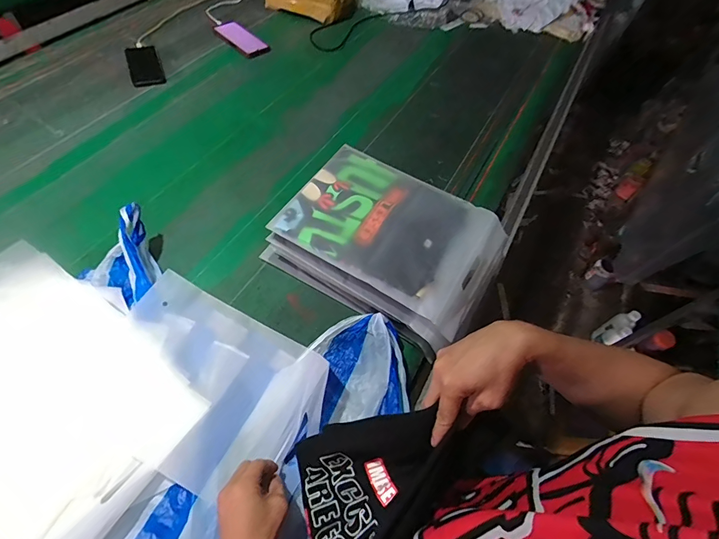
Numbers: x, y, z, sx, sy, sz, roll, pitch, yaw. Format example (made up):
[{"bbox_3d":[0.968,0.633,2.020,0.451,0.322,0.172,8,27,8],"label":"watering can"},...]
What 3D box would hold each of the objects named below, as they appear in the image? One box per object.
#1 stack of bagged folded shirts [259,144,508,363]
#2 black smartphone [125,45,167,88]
[{"bbox_3d":[0.049,-0.048,0.680,0.356,0.128,0.240,31,60,12],"label":"stack of bagged folded shirts"},{"bbox_3d":[-0.554,-0.528,0.984,0.079,0.014,0.165,-20,62,-16],"label":"black smartphone"}]

